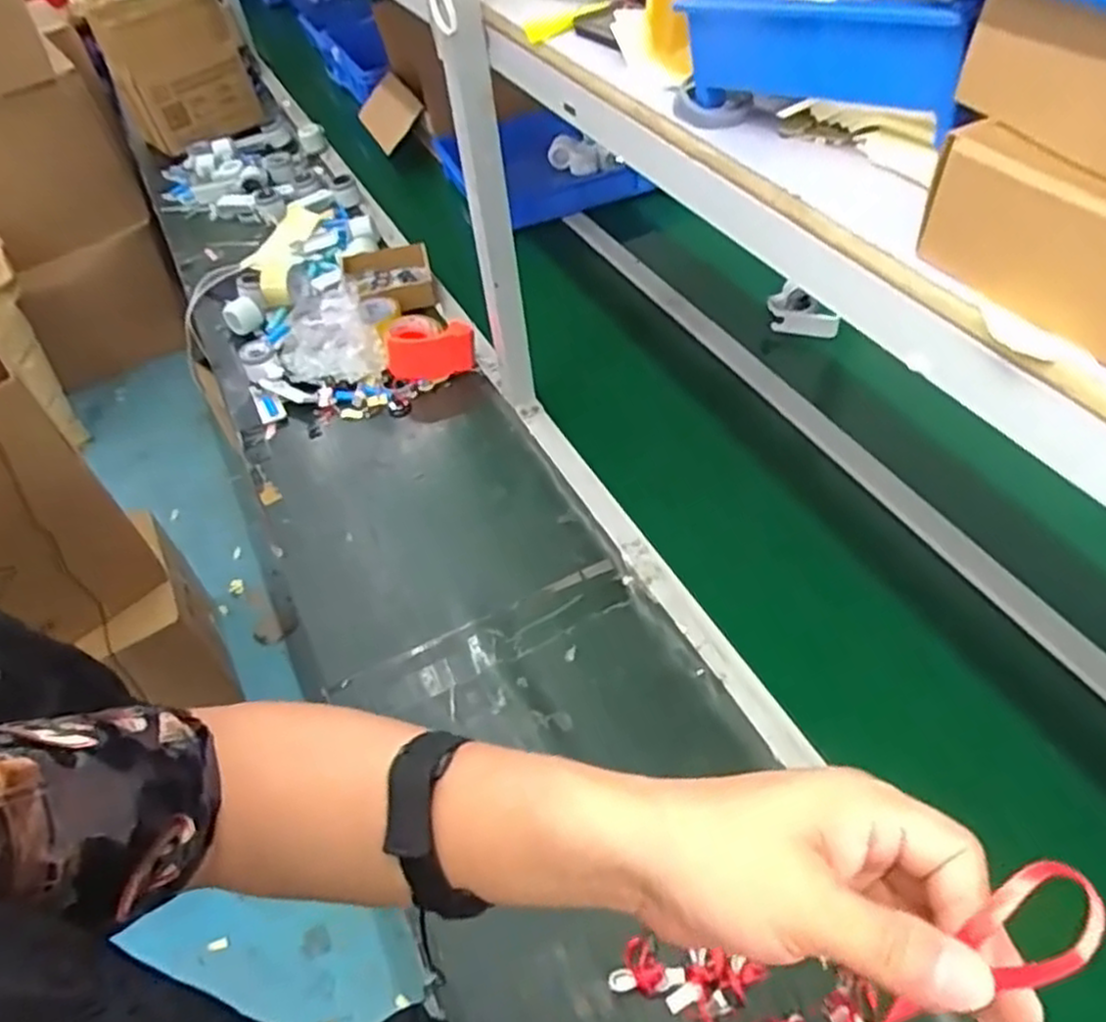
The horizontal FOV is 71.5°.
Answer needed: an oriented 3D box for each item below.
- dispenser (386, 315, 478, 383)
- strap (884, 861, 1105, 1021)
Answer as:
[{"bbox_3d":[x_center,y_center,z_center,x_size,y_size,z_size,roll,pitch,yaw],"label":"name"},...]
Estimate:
[{"bbox_3d":[-0.200,-0.270,1.284,0.141,0.084,0.095,-6,48,2],"label":"dispenser"},{"bbox_3d":[0.130,0.163,0.259,0.125,0.013,0.029,-50,48,19],"label":"strap"}]

